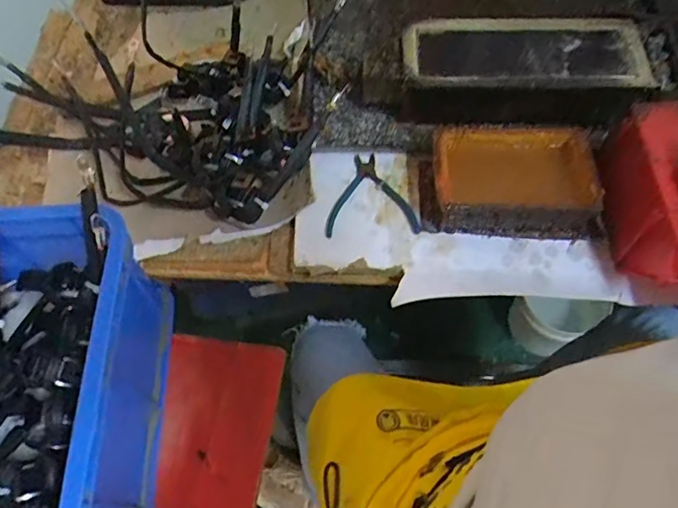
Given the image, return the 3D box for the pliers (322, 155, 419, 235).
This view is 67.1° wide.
[{"bbox_3d":[0.042,-0.086,0.722,0.126,0.006,0.137,-3,60,0],"label":"pliers"}]

